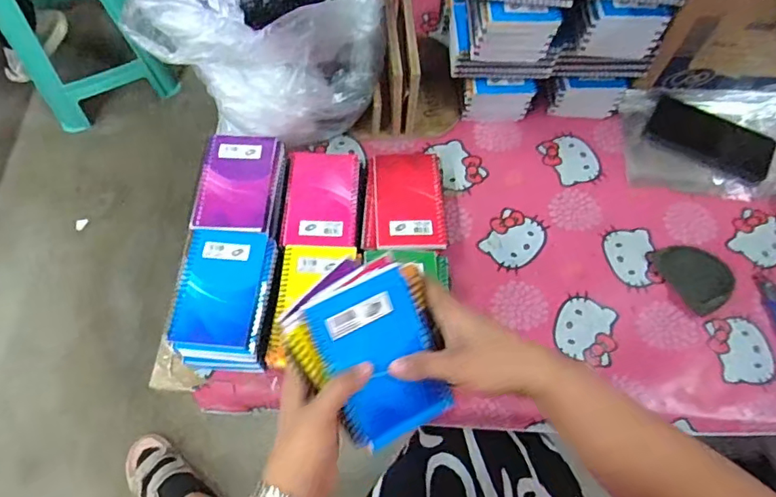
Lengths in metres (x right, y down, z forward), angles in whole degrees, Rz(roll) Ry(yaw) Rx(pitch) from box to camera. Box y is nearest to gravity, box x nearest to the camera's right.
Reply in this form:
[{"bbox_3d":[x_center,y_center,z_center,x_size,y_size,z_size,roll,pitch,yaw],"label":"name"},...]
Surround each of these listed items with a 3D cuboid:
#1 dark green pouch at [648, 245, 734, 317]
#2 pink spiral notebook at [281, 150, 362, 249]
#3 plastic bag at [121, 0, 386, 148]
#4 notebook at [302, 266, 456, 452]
[{"bbox_3d":[0.374,0.029,0.629,0.069,0.033,0.088,-24,68,-13],"label":"dark green pouch"},{"bbox_3d":[-0.081,-0.061,0.636,0.086,0.011,0.127,2,64,-1],"label":"pink spiral notebook"},{"bbox_3d":[-0.146,-0.256,0.635,0.272,0.204,0.204,-20,67,-11],"label":"plastic bag"},{"bbox_3d":[-0.003,0.094,0.426,0.087,0.011,0.142,-24,109,-13],"label":"notebook"}]

